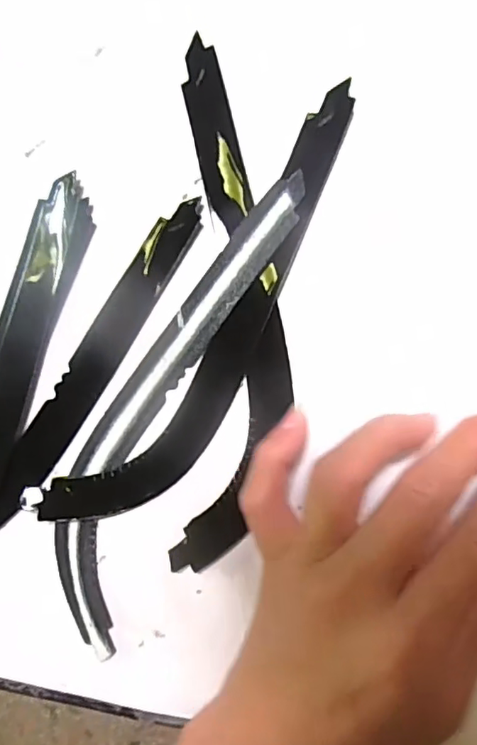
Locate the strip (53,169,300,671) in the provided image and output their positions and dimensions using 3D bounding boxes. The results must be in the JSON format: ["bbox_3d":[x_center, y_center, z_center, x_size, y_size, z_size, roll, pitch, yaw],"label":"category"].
[{"bbox_3d":[-0.031,0.014,0.225,0.045,0.006,0.203,28,95,8],"label":"strip"}]

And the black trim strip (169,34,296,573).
[{"bbox_3d":[-0.001,-0.024,0.219,0.044,0.005,0.204,2,91,9],"label":"black trim strip"}]

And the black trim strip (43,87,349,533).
[{"bbox_3d":[-0.008,-0.016,0.220,0.039,0.006,0.201,37,96,7],"label":"black trim strip"}]

